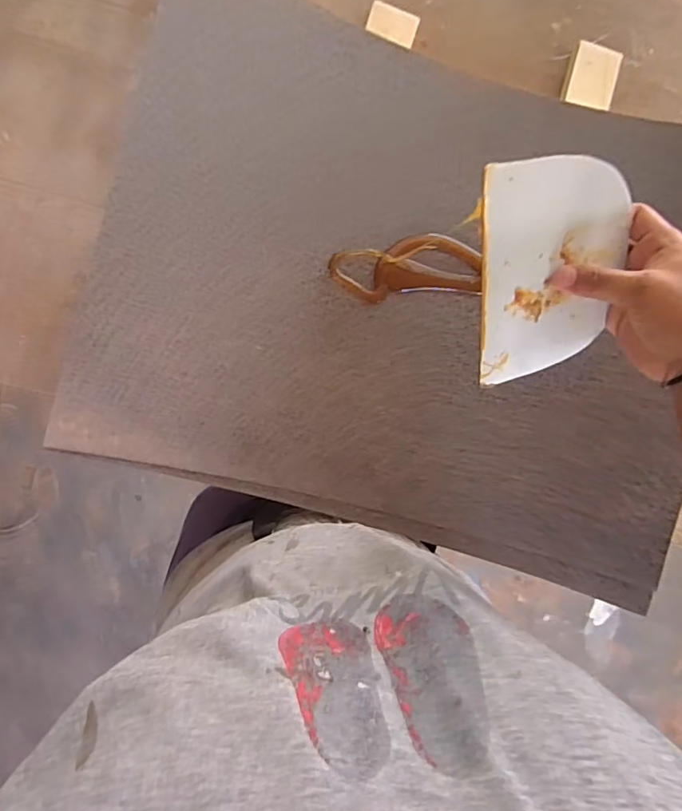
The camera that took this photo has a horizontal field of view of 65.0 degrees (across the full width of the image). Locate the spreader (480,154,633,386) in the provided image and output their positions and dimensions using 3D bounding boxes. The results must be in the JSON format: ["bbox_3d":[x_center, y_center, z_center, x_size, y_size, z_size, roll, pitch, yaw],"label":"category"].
[{"bbox_3d":[0.147,-0.093,0.372,0.112,0.005,0.146,-15,118,-14],"label":"spreader"}]

